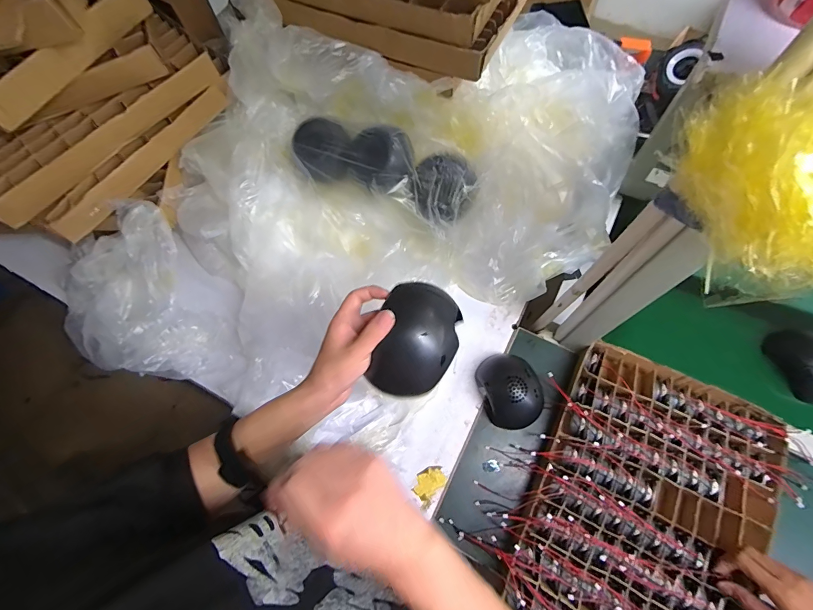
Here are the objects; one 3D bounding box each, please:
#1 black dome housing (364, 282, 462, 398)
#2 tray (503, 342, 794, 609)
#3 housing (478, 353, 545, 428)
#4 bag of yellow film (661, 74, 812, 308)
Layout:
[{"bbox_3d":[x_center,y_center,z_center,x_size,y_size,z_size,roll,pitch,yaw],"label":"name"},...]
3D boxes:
[{"bbox_3d":[0.010,0.035,0.395,0.087,0.062,0.120,13,70,5],"label":"black dome housing"},{"bbox_3d":[0.362,0.314,0.575,0.329,0.060,0.450,24,72,15],"label":"tray"},{"bbox_3d":[0.181,0.146,0.647,0.098,0.065,0.131,-15,67,0],"label":"housing"},{"bbox_3d":[0.238,-0.077,0.226,0.087,0.091,0.136,-5,67,4],"label":"bag of yellow film"}]

